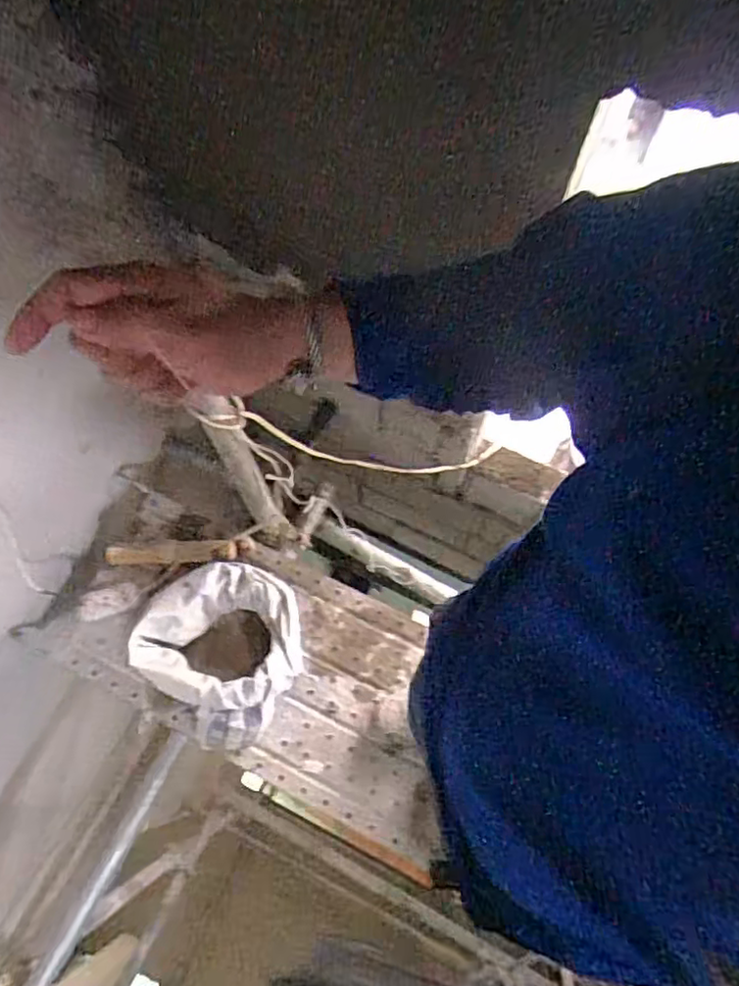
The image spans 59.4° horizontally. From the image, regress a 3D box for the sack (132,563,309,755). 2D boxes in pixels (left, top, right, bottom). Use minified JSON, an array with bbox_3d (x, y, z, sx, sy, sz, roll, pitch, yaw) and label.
[{"bbox_3d":[-0.279,0.304,1.275,0.287,0.180,0.312,32,71,11],"label":"sack"}]

